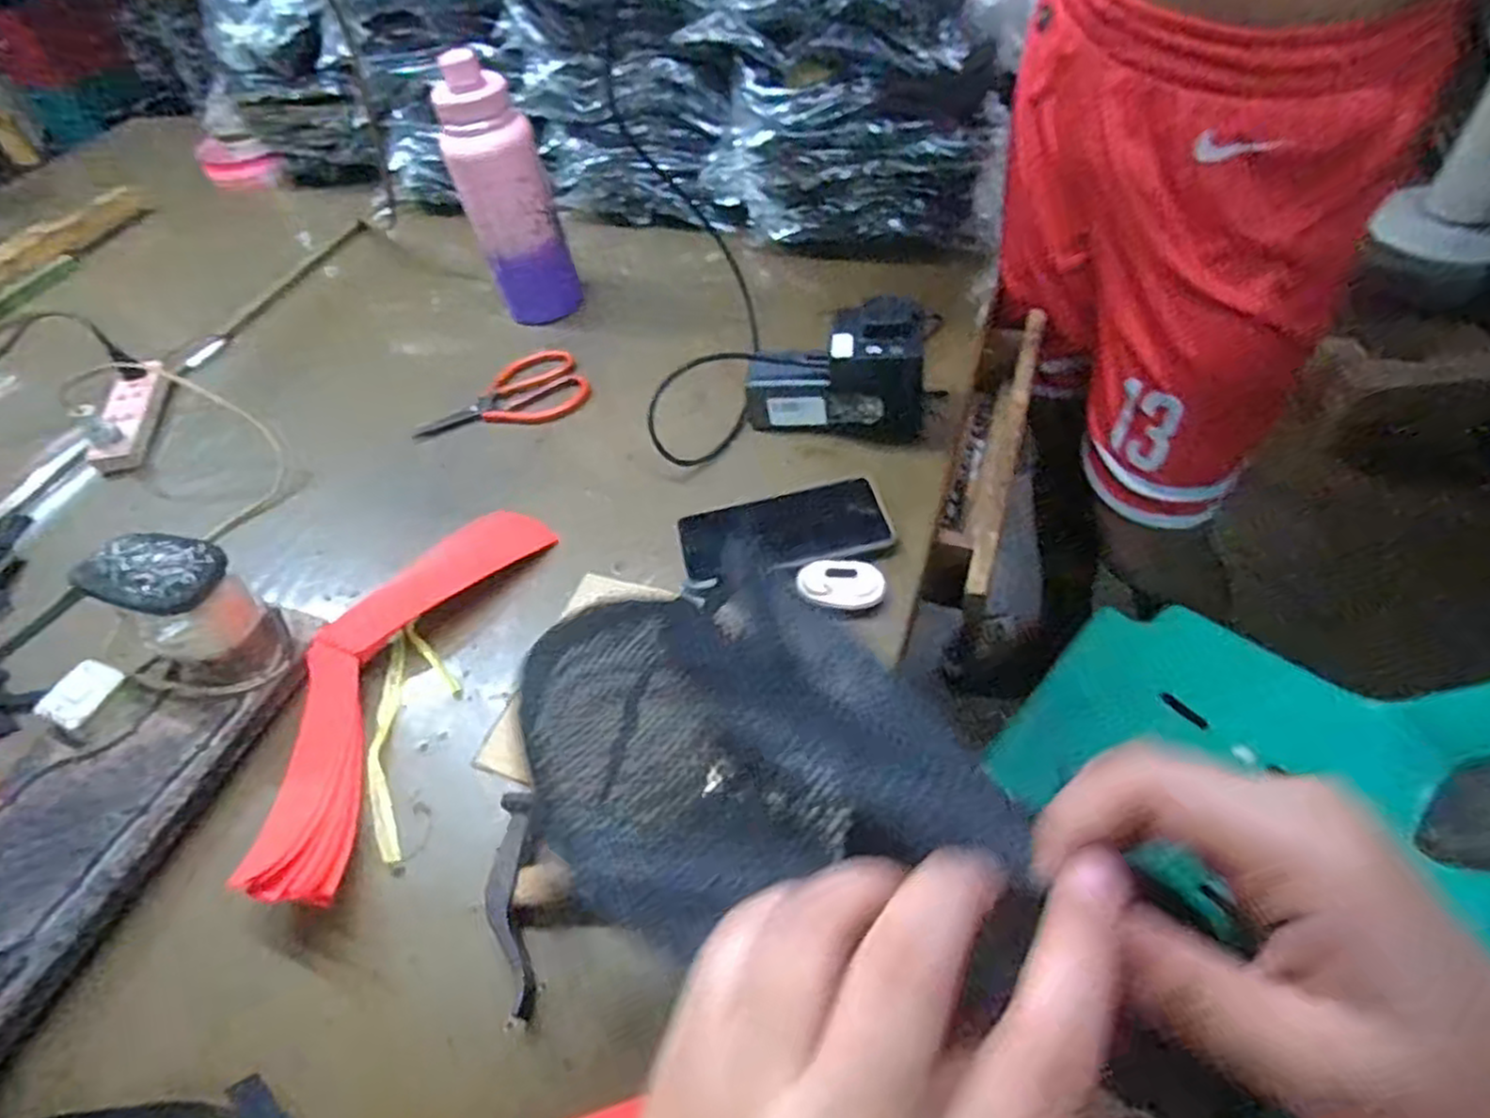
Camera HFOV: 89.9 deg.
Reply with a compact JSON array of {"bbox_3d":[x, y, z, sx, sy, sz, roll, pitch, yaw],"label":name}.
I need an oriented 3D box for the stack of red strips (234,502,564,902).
[{"bbox_3d":[-0.262,0.079,0.554,0.109,0.033,0.327,8,53,15],"label":"stack of red strips"}]

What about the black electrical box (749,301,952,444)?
[{"bbox_3d":[0.082,-0.161,0.655,0.168,0.108,0.061,0,51,9],"label":"black electrical box"}]

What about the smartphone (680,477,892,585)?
[{"bbox_3d":[0.032,-0.024,0.616,0.167,0.008,0.081,-13,50,-1],"label":"smartphone"}]

